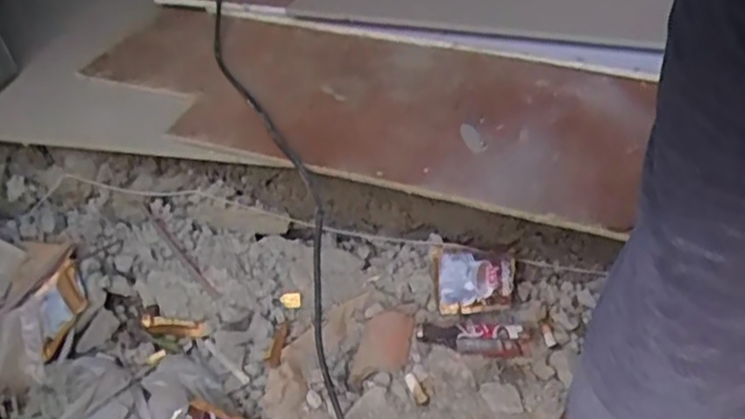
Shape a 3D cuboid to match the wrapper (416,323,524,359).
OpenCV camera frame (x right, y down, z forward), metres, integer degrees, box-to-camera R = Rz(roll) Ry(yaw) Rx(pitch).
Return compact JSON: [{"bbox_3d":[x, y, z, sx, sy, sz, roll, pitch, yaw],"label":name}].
[{"bbox_3d":[0.097,0.126,0.685,0.102,0.027,0.031,2,45,6],"label":"wrapper"}]

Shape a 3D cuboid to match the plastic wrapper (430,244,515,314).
[{"bbox_3d":[0.107,0.070,0.716,0.079,0.013,0.073,-9,63,5],"label":"plastic wrapper"}]

